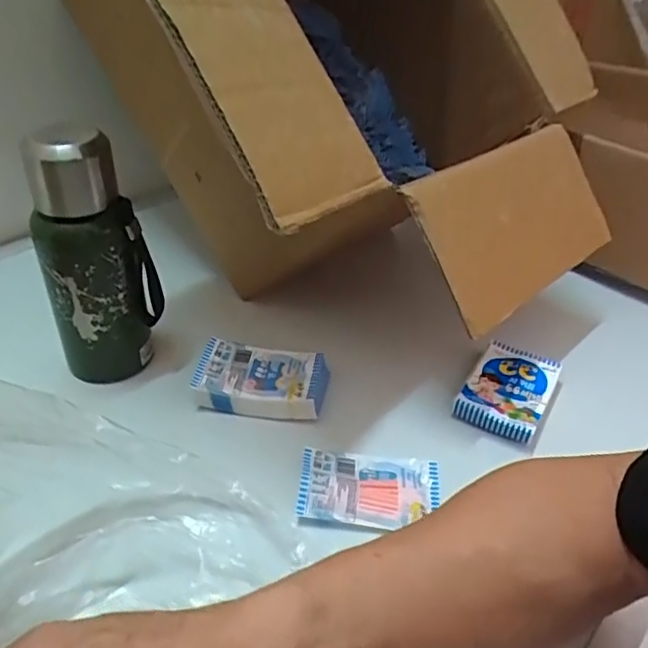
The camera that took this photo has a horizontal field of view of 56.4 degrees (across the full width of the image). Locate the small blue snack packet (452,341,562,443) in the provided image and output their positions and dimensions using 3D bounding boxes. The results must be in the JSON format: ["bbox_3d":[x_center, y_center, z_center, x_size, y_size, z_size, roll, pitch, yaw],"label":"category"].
[{"bbox_3d":[0.164,0.053,0.533,0.067,0.017,0.106,21,41,22],"label":"small blue snack packet"}]

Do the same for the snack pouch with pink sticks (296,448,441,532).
[{"bbox_3d":[0.034,0.118,0.445,0.101,0.012,0.063,6,38,3],"label":"snack pouch with pink sticks"}]

